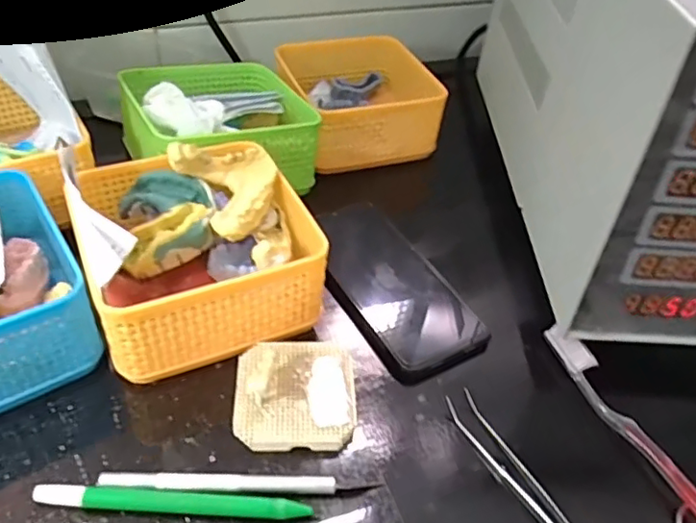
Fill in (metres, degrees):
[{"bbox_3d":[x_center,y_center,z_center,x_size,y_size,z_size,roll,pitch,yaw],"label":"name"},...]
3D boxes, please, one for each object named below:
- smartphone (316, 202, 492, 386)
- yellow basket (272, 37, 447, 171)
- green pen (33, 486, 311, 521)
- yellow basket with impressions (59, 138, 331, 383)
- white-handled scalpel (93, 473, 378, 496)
[{"bbox_3d":[0.028,0.015,0.437,0.081,0.009,0.159,-20,50,-26],"label":"smartphone"},{"bbox_3d":[0.005,-0.156,0.574,0.127,0.059,0.134,-13,47,-20],"label":"yellow basket"},{"bbox_3d":[-0.084,0.117,0.291,0.130,0.009,0.011,5,44,-2],"label":"green pen"},{"bbox_3d":[-0.093,-0.015,0.371,0.132,0.083,0.135,-16,48,-22],"label":"yellow basket with impressions"},{"bbox_3d":[-0.054,0.112,0.300,0.135,0.007,0.009,3,44,-4],"label":"white-handled scalpel"}]

